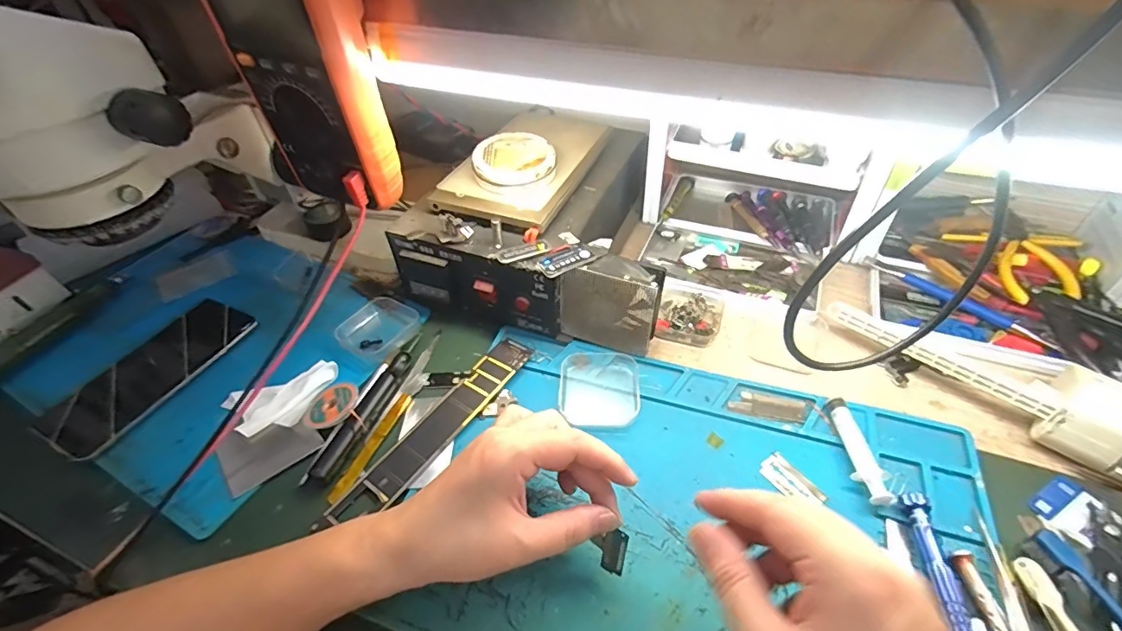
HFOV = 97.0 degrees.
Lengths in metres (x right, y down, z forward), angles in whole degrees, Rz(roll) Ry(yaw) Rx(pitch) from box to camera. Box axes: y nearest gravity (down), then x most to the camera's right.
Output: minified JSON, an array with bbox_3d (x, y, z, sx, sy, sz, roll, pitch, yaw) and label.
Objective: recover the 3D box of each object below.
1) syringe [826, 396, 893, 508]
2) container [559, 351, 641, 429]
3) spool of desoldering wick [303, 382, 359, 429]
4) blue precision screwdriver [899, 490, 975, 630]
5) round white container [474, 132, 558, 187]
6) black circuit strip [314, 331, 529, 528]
[{"bbox_3d":[0.213,0.096,0.356,0.022,0.011,0.078,-1,47,2],"label":"syringe"},{"bbox_3d":[0.032,0.058,0.405,0.064,0.011,0.070,1,47,4],"label":"container"},{"bbox_3d":[-0.185,0.072,0.400,0.044,0.011,0.039,-34,54,-26],"label":"spool of desoldering wick"},{"bbox_3d":[0.229,0.150,0.301,0.019,0.016,0.082,2,47,5],"label":"blue precision screwdriver"},{"bbox_3d":[-0.042,-0.135,0.445,0.070,0.029,0.062,-2,46,2],"label":"round white container"},{"bbox_3d":[-0.096,0.087,0.386,0.036,0.005,0.197,27,54,25],"label":"black circuit strip"}]

